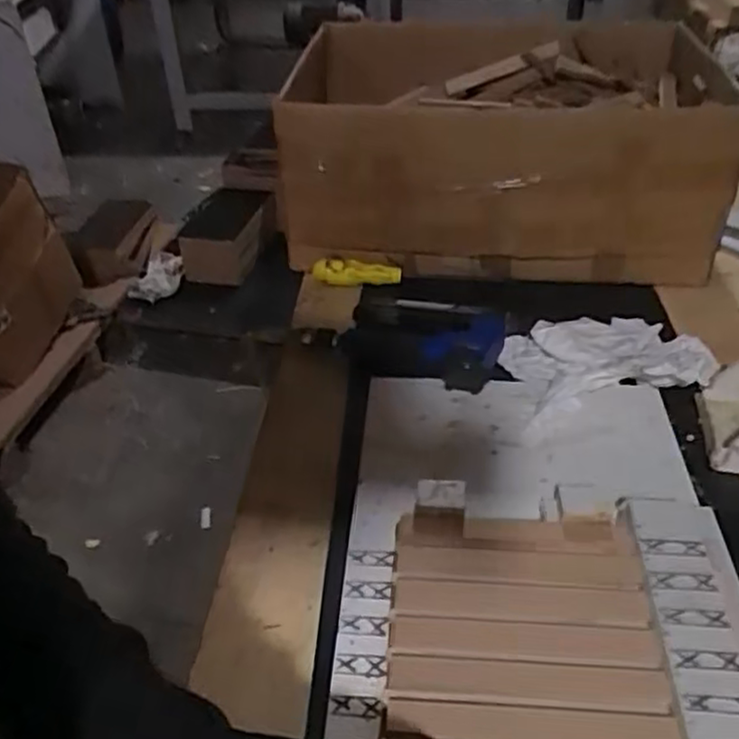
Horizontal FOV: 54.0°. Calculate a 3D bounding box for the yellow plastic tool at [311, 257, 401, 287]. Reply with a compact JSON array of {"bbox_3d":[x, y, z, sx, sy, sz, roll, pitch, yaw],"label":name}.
[{"bbox_3d":[-0.017,-0.127,0.936,0.113,0.025,0.032,2,39,8],"label":"yellow plastic tool"}]

